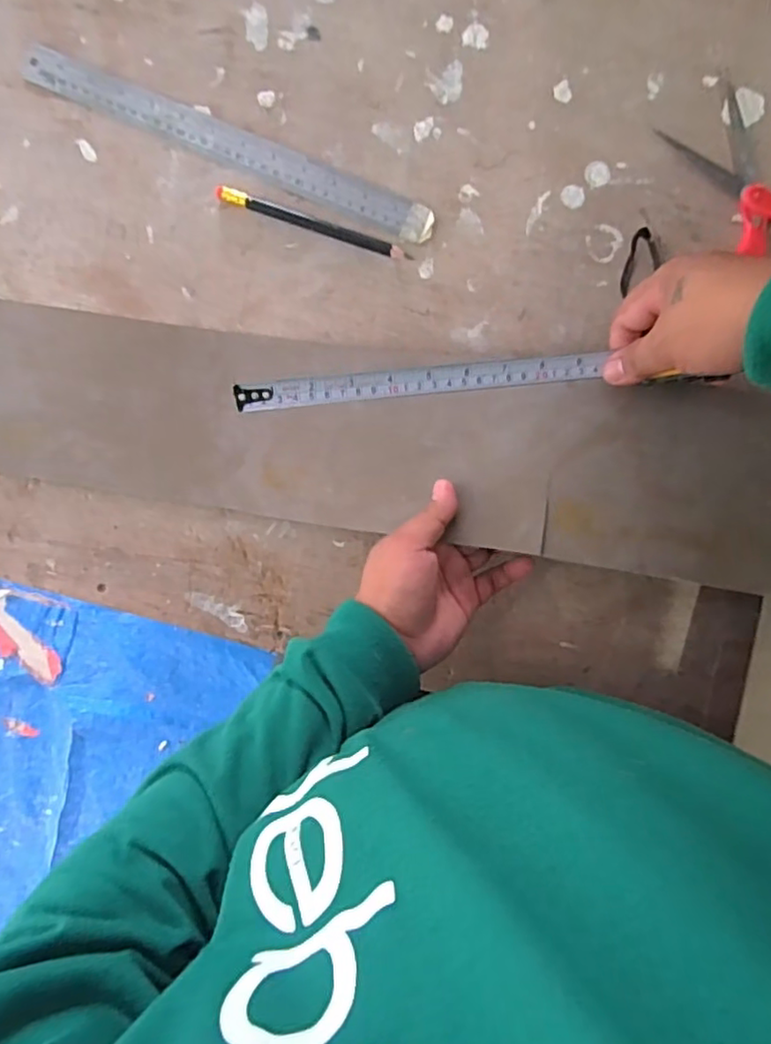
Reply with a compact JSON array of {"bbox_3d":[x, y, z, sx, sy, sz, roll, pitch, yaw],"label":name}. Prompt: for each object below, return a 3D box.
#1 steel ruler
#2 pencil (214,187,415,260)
[{"bbox_3d":[-0.119,-0.289,0.476,0.330,0.004,0.029,23,97,1],"label":"steel ruler"},{"bbox_3d":[-0.055,-0.227,0.473,0.152,0.010,0.011,19,97,1],"label":"pencil"}]

